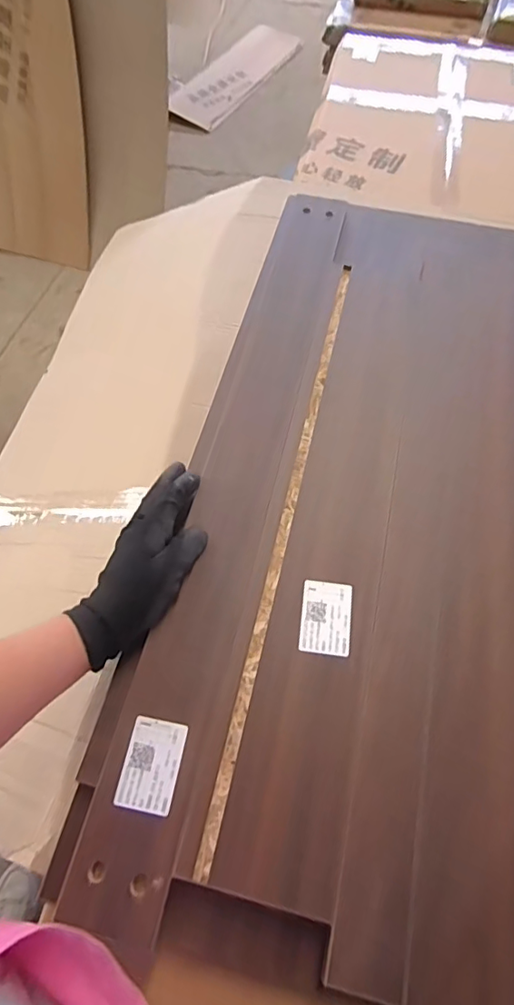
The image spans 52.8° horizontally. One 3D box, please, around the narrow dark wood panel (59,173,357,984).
[{"bbox_3d":[-0.004,-0.043,0.502,0.104,0.014,0.744,11,63,7],"label":"narrow dark wood panel"}]

